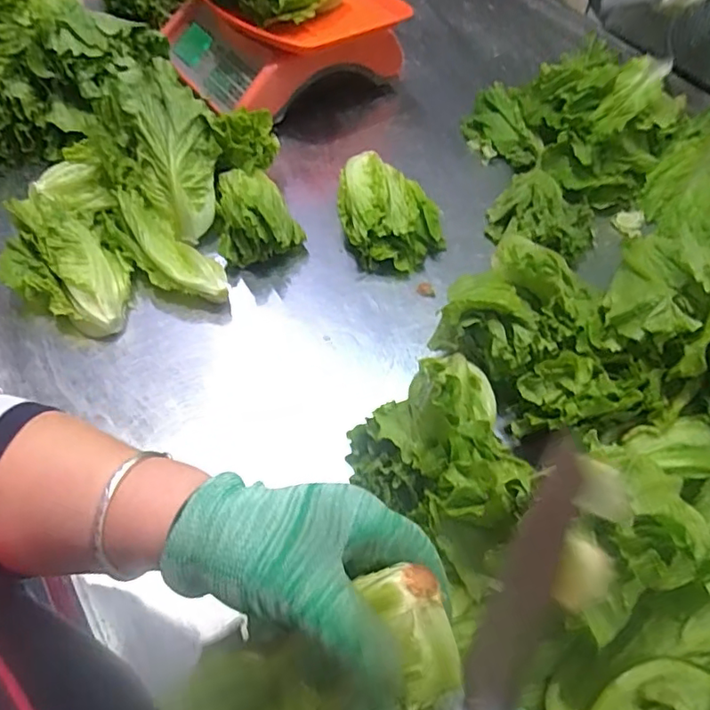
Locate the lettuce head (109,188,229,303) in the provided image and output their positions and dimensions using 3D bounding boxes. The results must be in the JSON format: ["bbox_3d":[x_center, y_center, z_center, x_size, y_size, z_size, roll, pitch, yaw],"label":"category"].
[{"bbox_3d":[-0.206,-0.108,0.621,0.169,0.061,0.060,33,58,18],"label":"lettuce head"}]

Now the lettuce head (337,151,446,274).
[{"bbox_3d":[0.041,-0.176,0.692,0.121,0.061,0.172,-4,55,-8],"label":"lettuce head"}]

